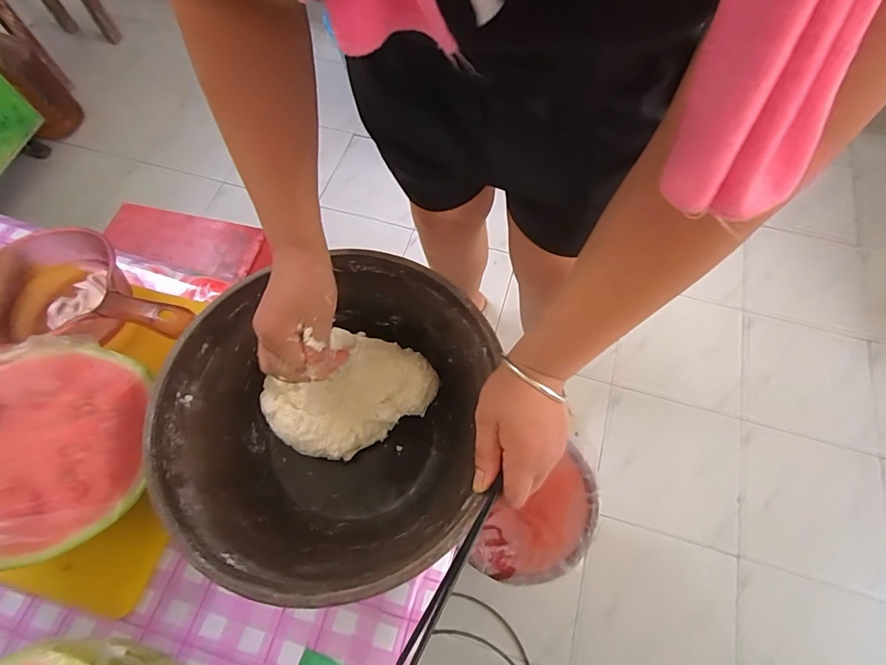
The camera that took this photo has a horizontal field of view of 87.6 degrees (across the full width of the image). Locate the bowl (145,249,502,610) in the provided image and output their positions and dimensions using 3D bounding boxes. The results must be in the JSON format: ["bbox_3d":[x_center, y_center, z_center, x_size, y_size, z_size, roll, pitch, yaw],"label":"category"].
[{"bbox_3d":[-0.107,0.077,0.459,0.286,0.122,0.305,-1,67,2],"label":"bowl"}]

